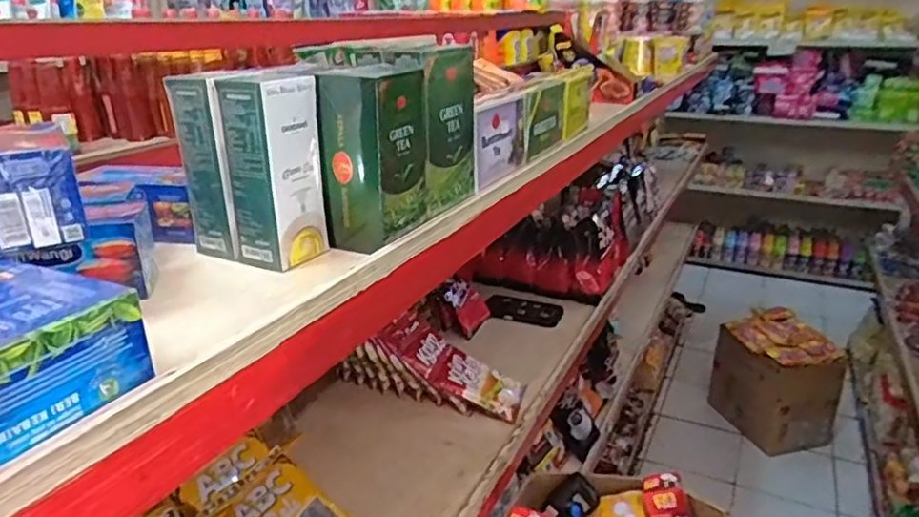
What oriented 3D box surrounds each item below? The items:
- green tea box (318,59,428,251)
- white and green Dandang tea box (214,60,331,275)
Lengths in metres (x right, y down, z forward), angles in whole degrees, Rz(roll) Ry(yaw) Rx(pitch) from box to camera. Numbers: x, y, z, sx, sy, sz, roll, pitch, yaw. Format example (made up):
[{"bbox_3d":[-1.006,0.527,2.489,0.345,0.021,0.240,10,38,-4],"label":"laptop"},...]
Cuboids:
[{"bbox_3d":[-0.075,-0.091,0.564,0.064,0.144,0.084,9,23,23],"label":"green tea box"},{"bbox_3d":[-0.152,-0.074,0.527,0.053,0.146,0.067,10,23,25],"label":"white and green Dandang tea box"}]

